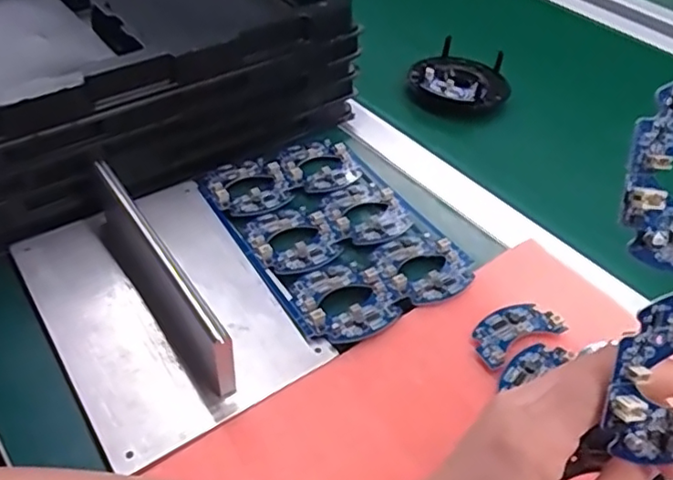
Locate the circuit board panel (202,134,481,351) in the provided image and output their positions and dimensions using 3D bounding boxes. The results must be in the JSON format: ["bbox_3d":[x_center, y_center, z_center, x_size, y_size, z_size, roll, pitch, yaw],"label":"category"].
[{"bbox_3d":[-0.005,-0.010,0.448,0.133,0.010,0.190,-21,49,-27],"label":"circuit board panel"}]

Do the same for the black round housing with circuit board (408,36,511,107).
[{"bbox_3d":[0.125,-0.162,0.612,0.097,0.035,0.091,3,44,-3],"label":"black round housing with circuit board"}]

